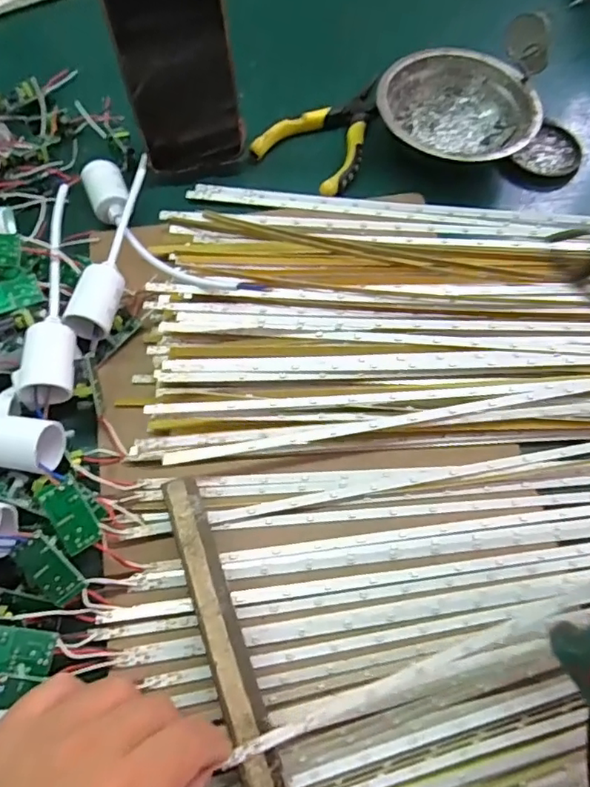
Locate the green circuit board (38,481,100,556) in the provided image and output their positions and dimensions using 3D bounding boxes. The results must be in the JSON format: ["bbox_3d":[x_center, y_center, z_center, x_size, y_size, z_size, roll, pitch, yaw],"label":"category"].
[{"bbox_3d":[-0.118,0.065,0.292,0.022,0.006,0.036,-32,85,-7],"label":"green circuit board"}]

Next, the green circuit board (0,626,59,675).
[{"bbox_3d":[-0.137,0.125,0.269,0.038,0.006,0.020,22,56,-30],"label":"green circuit board"}]

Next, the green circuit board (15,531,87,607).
[{"bbox_3d":[-0.127,0.091,0.286,0.022,0.005,0.037,-43,95,3],"label":"green circuit board"}]

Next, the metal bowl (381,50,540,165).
[{"bbox_3d":[0.136,-0.234,0.465,0.125,0.035,0.125,0,66,-1],"label":"metal bowl"}]

